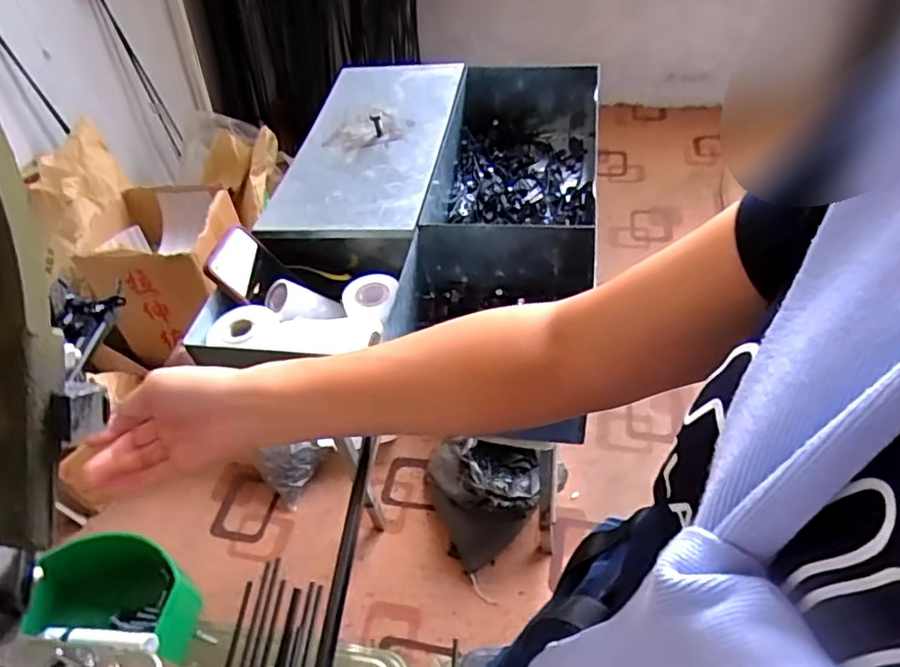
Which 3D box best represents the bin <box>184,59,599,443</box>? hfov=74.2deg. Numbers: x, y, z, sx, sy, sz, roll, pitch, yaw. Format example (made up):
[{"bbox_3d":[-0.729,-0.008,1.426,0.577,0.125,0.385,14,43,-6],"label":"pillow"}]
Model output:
[{"bbox_3d":[-0.007,-0.193,0.824,0.403,0.128,0.667,4,49,10],"label":"bin"}]

